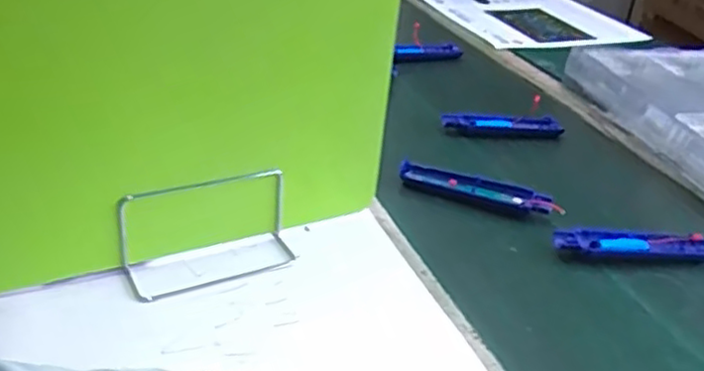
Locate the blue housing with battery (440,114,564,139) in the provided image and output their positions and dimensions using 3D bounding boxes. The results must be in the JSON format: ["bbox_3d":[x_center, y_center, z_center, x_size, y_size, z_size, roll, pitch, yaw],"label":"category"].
[{"bbox_3d":[0.210,-0.086,0.954,0.171,0.025,0.017,3,31,-3],"label":"blue housing with battery"}]

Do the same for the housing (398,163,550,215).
[{"bbox_3d":[0.140,0.004,0.791,0.172,0.019,0.033,18,33,21],"label":"housing"}]

